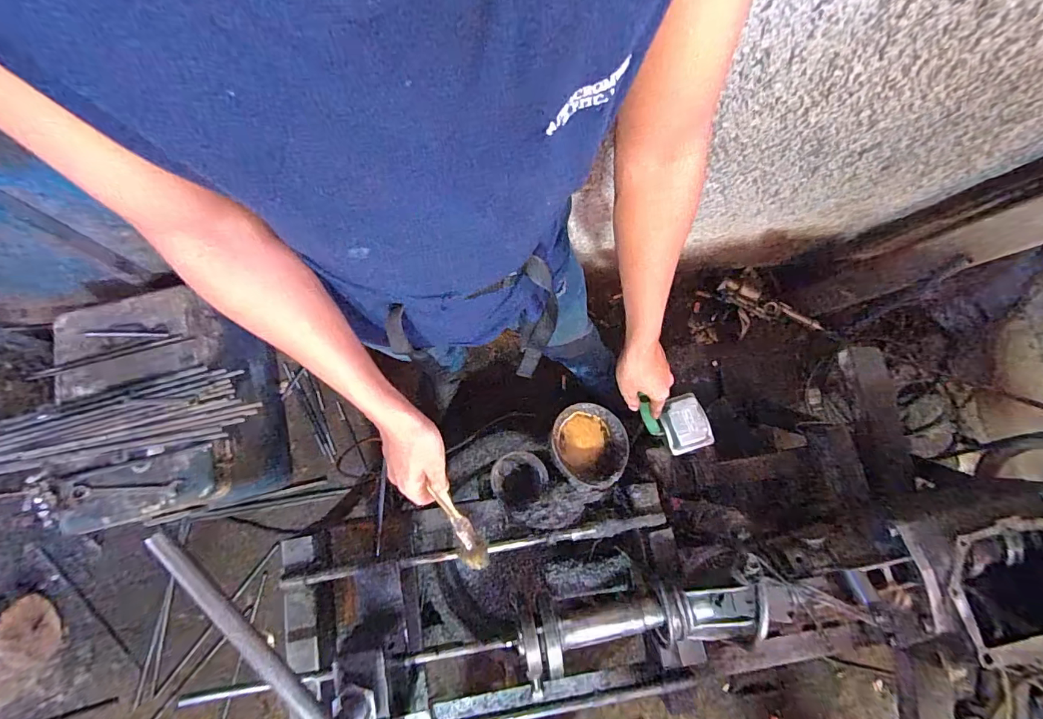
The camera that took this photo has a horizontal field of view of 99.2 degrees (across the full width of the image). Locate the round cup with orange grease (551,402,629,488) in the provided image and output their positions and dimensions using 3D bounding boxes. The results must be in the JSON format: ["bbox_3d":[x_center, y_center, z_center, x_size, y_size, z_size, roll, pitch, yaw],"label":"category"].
[{"bbox_3d":[0.105,0.130,0.688,0.121,0.058,0.111,1,78,-4],"label":"round cup with orange grease"}]

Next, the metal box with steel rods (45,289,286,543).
[{"bbox_3d":[-0.838,0.132,1.135,0.340,0.386,0.491,-18,80,-6],"label":"metal box with steel rods"}]

